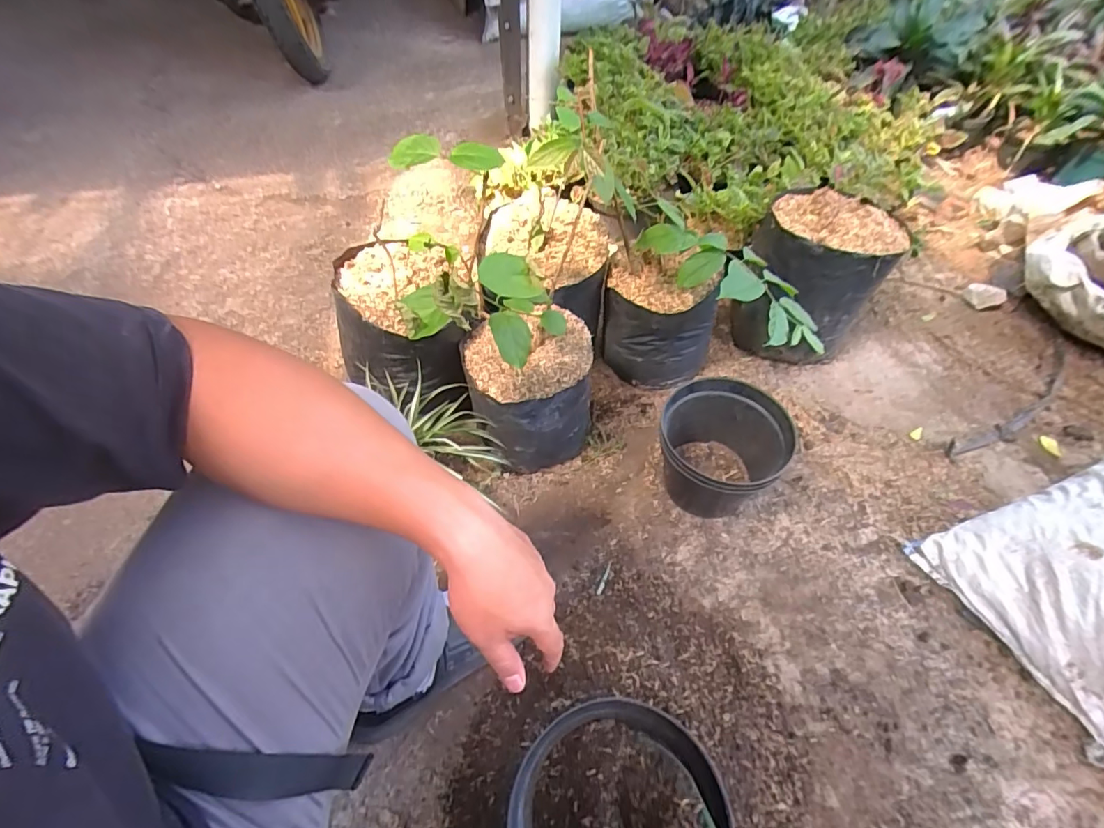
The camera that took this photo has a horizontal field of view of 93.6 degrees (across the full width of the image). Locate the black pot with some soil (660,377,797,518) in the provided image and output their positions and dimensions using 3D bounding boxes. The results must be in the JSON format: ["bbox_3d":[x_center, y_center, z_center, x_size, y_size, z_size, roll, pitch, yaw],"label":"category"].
[{"bbox_3d":[0.241,0.063,0.758,0.169,0.153,0.164,-3,51,3],"label":"black pot with some soil"}]

